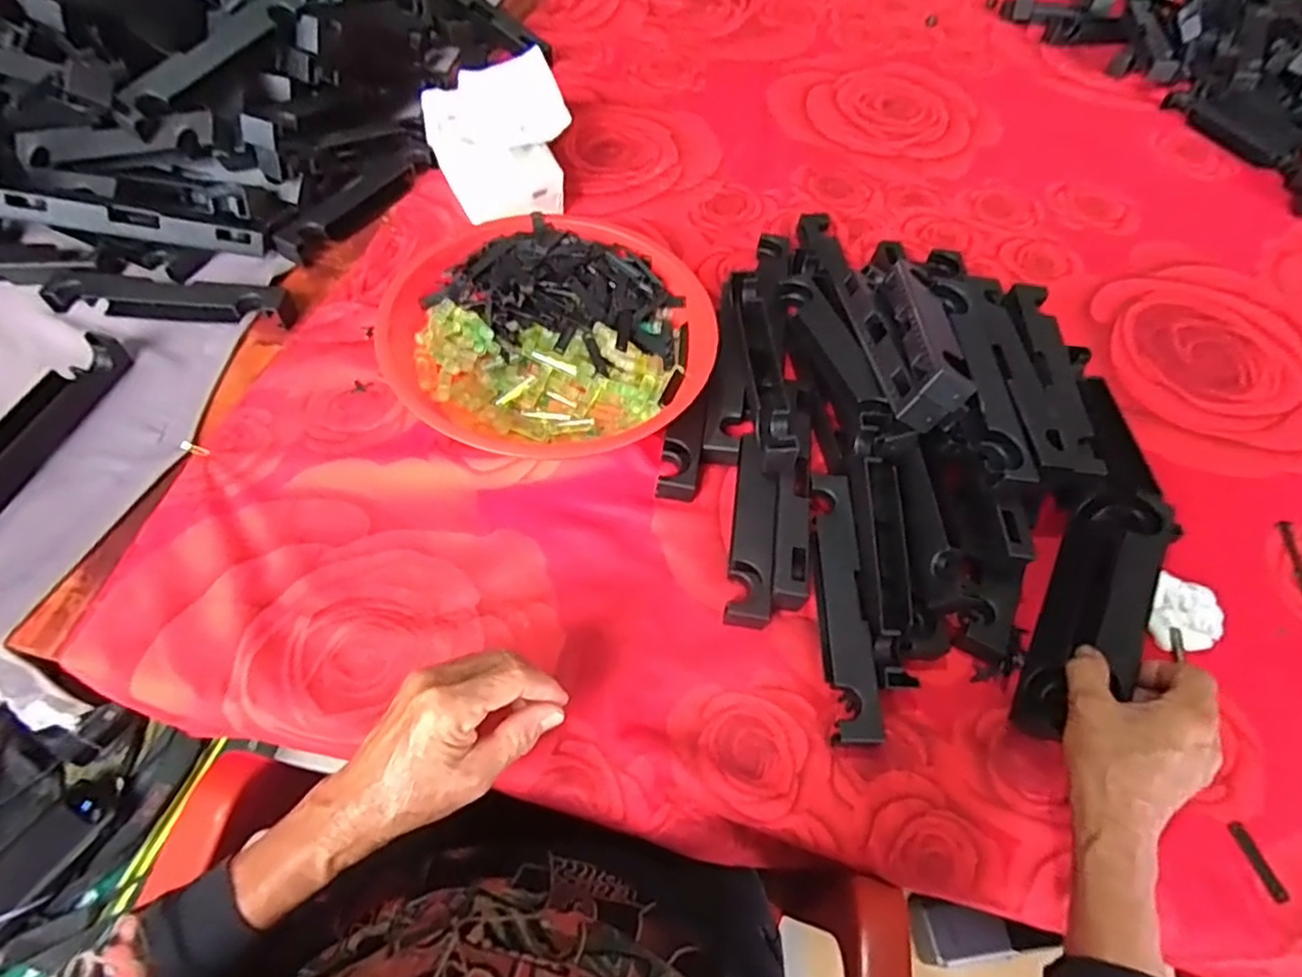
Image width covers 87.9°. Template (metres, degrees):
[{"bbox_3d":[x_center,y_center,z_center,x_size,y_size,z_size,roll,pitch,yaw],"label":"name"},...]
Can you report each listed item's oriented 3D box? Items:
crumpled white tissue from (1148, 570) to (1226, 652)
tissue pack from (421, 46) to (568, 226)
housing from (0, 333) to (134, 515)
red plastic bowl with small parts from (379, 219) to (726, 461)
[{"bbox_3d":[0.399,0.095,0.506,0.042,0.025,0.049,24,58,11],"label":"crumpled white tissue"},{"bbox_3d":[-0.151,-0.346,0.680,0.127,0.092,0.159,-16,60,-14],"label":"tissue pack"},{"bbox_3d":[-0.451,-0.036,0.488,0.021,0.027,0.191,14,57,5],"label":"housing"},{"bbox_3d":[-0.078,-0.120,0.552,0.248,0.077,0.235,4,57,-2],"label":"red plastic bowl with small parts"}]

